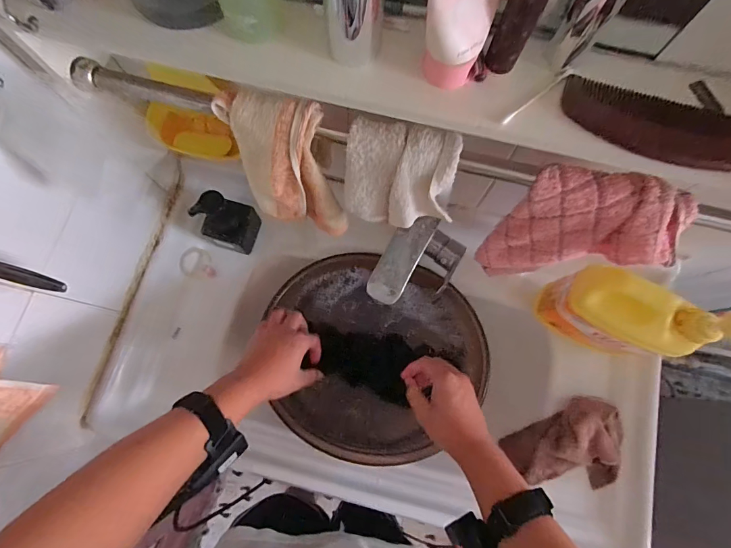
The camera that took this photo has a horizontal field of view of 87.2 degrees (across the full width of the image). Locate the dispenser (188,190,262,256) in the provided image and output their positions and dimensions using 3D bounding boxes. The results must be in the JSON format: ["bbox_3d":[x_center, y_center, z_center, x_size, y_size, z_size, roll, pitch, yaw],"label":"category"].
[{"bbox_3d":[-0.217,-0.080,0.610,0.067,0.140,0.065,16,76,3],"label":"dispenser"}]

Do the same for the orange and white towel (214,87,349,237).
[{"bbox_3d":[-0.082,-0.113,0.420,0.123,0.166,0.061,12,76,2],"label":"orange and white towel"}]

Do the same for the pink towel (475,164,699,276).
[{"bbox_3d":[0.217,-0.039,0.418,0.143,0.179,0.061,16,77,3],"label":"pink towel"}]

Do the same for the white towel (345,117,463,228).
[{"bbox_3d":[0.033,-0.091,0.381,0.103,0.109,0.032,12,56,6],"label":"white towel"}]

